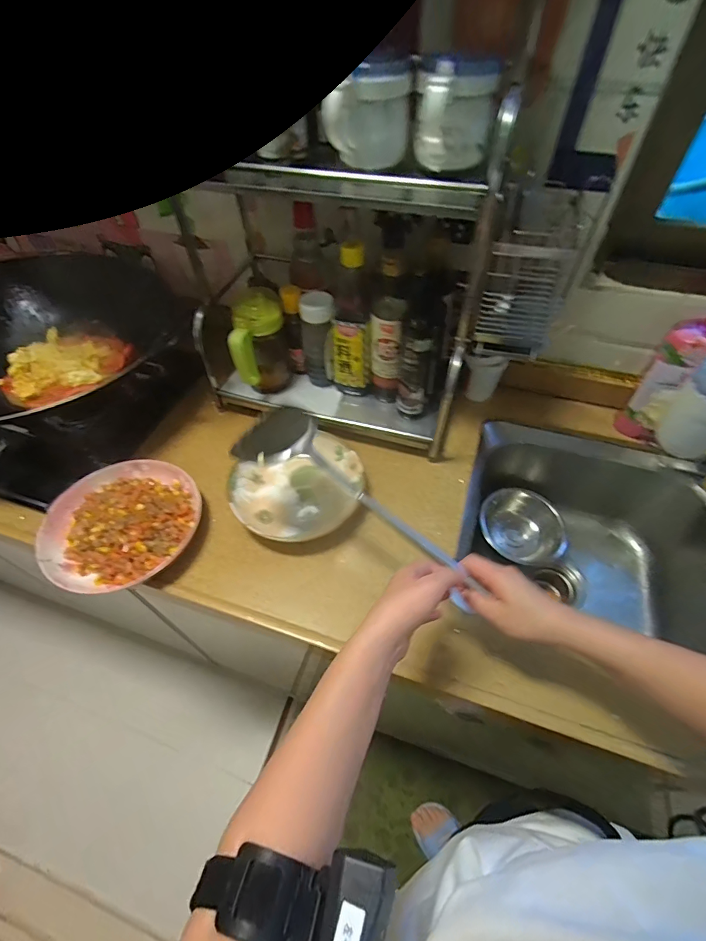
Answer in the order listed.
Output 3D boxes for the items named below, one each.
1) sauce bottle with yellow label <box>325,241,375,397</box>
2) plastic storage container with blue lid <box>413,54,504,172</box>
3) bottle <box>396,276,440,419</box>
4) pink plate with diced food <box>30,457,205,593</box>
[{"bbox_3d":[-0.004,-0.218,0.652,0.073,0.245,0.060,0,51,-3],"label":"sauce bottle with yellow label"},{"bbox_3d":[0.106,-0.374,0.440,0.086,0.091,0.077,11,52,6],"label":"plastic storage container with blue lid"},{"bbox_3d":[0.097,-0.167,0.624,0.056,0.205,0.060,12,52,7],"label":"bottle"},{"bbox_3d":[-0.330,0.066,0.583,0.216,0.042,0.196,15,52,10],"label":"pink plate with diced food"}]

